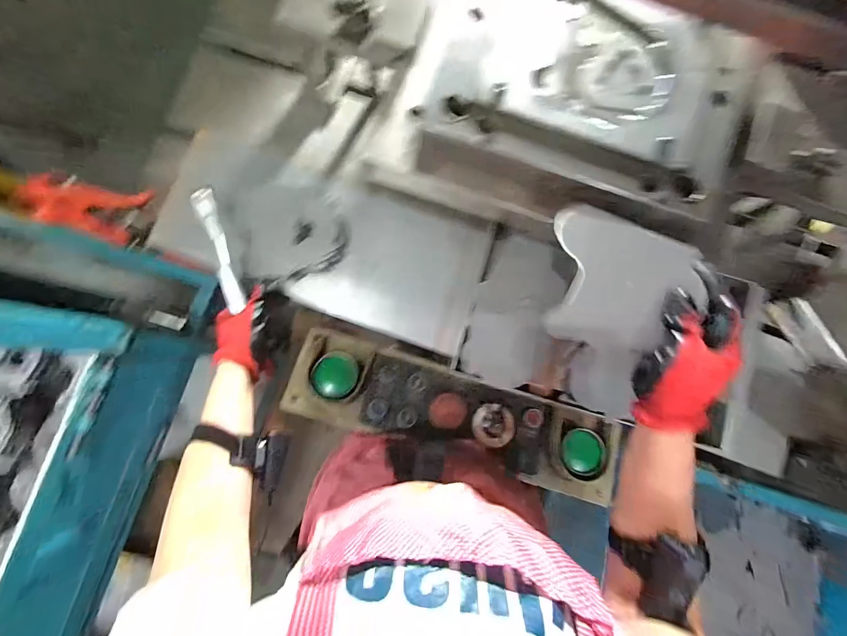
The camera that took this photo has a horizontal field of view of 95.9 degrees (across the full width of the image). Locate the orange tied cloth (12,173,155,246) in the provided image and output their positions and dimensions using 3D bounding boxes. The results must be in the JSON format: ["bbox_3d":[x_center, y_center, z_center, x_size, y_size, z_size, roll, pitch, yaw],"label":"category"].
[{"bbox_3d":[-0.468,-0.160,0.531,0.020,0.124,0.089,40,103,36],"label":"orange tied cloth"}]

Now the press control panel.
[{"bbox_3d":[0.045,0.151,0.607,0.534,0.080,0.148,16,83,1],"label":"press control panel"}]

